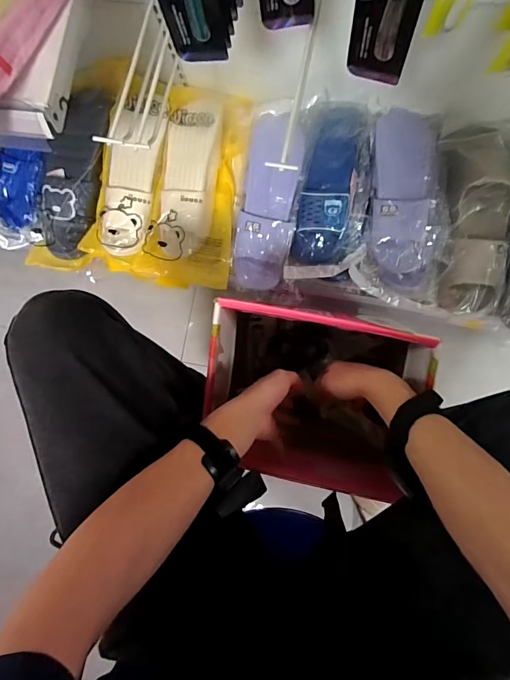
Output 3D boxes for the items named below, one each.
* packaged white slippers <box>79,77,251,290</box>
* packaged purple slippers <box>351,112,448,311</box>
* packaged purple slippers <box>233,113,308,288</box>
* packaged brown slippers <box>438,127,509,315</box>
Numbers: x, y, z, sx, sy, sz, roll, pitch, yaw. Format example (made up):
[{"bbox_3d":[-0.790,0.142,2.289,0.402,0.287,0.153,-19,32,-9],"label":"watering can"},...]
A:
[{"bbox_3d":[-0.173,-0.322,0.812,0.281,0.105,0.387,9,86,7],"label":"packaged white slippers"},{"bbox_3d":[0.293,-0.259,0.777,0.157,0.073,0.362,1,98,6],"label":"packaged purple slippers"},{"bbox_3d":[0.028,-0.273,0.785,0.108,0.093,0.327,9,86,7],"label":"packaged purple slippers"},{"bbox_3d":[0.434,-0.229,0.770,0.129,0.069,0.350,0,97,6],"label":"packaged brown slippers"}]

